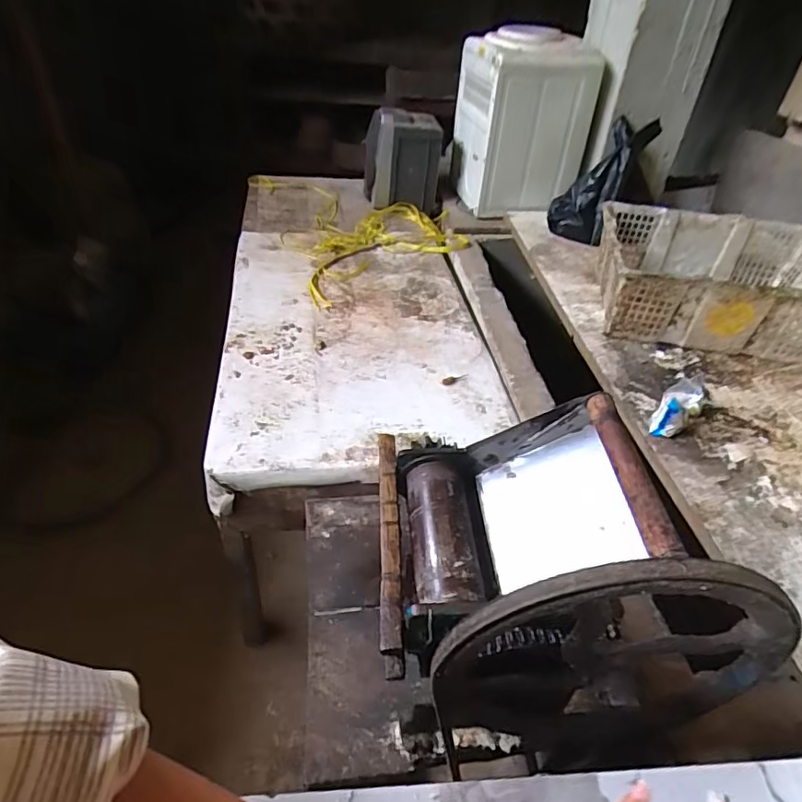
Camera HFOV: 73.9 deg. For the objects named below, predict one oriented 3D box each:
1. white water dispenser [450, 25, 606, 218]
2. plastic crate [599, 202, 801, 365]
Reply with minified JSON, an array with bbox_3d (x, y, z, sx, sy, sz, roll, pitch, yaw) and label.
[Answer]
[{"bbox_3d":[0.350,-0.857,1.645,0.343,0.461,0.415,0,41,-5],"label":"white water dispenser"},{"bbox_3d":[0.679,-0.256,1.181,0.477,0.181,0.358,8,41,5],"label":"plastic crate"}]

